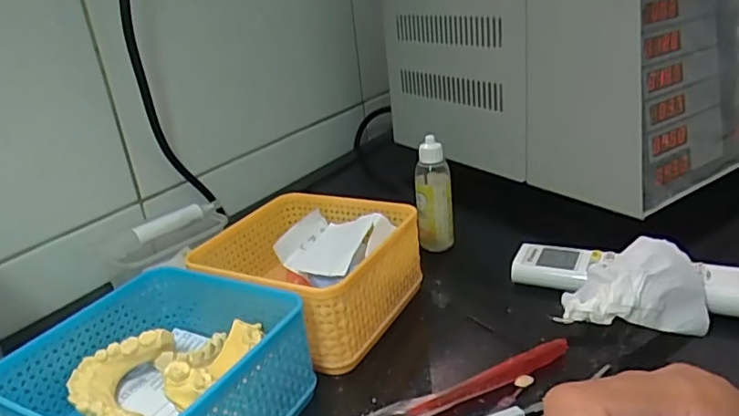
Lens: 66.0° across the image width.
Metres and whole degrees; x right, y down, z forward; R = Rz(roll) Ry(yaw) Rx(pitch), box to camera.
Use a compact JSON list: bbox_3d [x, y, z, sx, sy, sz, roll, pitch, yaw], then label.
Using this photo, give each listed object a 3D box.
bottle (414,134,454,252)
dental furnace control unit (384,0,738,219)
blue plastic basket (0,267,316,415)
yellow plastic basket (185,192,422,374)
[{"bbox_3d":[0.060,-0.012,0.524,0.033,0.105,0.027,-4,24,7],"label":"bottle"},{"bbox_3d":[0.271,-0.177,0.692,0.392,0.201,0.366,-20,27,-28],"label":"dental furnace control unit"},{"bbox_3d":[-0.115,0.099,0.320,0.130,0.068,0.129,7,24,27],"label":"blue plastic basket"},{"bbox_3d":[-0.045,0.045,0.419,0.131,0.063,0.130,7,25,28],"label":"yellow plastic basket"}]

